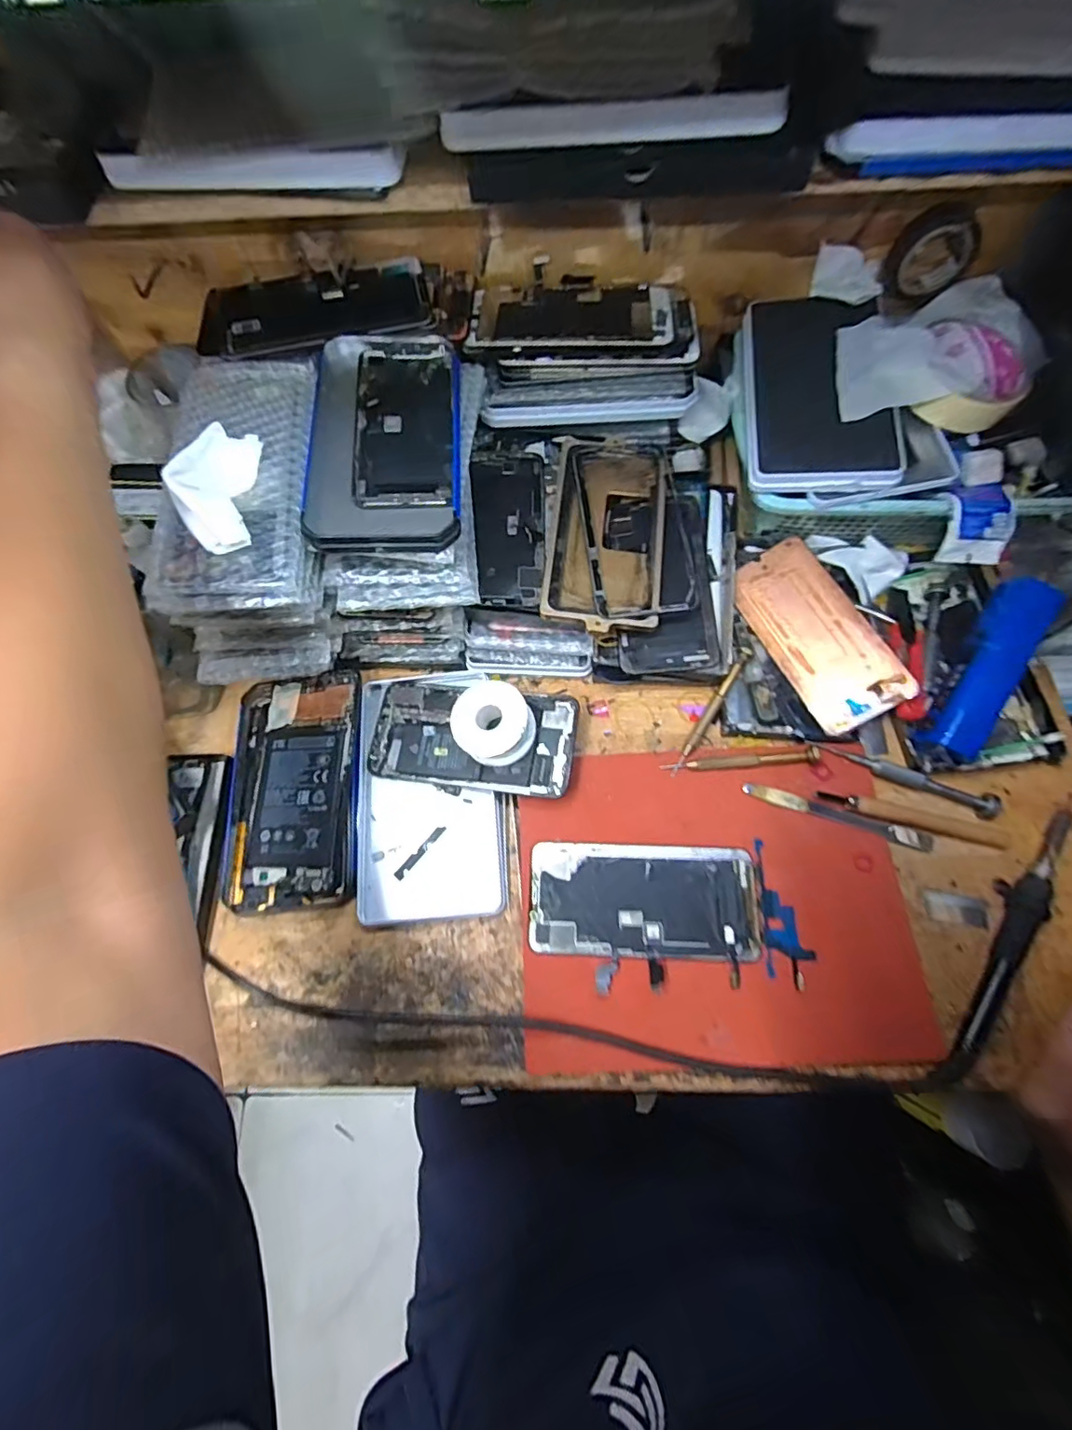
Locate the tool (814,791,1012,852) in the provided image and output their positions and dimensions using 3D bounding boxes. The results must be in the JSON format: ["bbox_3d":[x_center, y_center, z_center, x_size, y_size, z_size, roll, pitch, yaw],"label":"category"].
[{"bbox_3d":[0.262,0.070,0.385,0.125,0.009,0.013,15,71,8],"label":"tool"}]

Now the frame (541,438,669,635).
[{"bbox_3d":[0.055,-0.142,0.426,0.088,0.008,0.172,6,70,4],"label":"frame"}]

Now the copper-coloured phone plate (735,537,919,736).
[{"bbox_3d":[0.215,-0.064,0.429,0.068,0.006,0.153,-33,70,16],"label":"copper-coloured phone plate"}]

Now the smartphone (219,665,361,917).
[{"bbox_3d":[-0.178,0.053,0.408,0.097,0.017,0.171,-6,70,0],"label":"smartphone"}]

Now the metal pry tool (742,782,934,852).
[{"bbox_3d":[0.216,0.071,0.392,0.133,0.006,0.014,15,71,8],"label":"metal pry tool"}]

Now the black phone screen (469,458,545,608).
[{"bbox_3d":[-0.021,-0.146,0.430,0.055,0.007,0.130,-1,70,2],"label":"black phone screen"}]

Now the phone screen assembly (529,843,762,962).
[{"bbox_3d":[0.072,0.126,0.380,0.150,0.011,0.071,1,70,3],"label":"phone screen assembly"}]

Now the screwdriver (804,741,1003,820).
[{"bbox_3d":[0.264,0.044,0.396,0.125,0.018,0.014,21,72,10],"label":"screwdriver"}]

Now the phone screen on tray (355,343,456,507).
[{"bbox_3d":[-0.089,-0.198,0.374,0.063,0.009,0.136,-2,72,-6],"label":"phone screen on tray"}]

